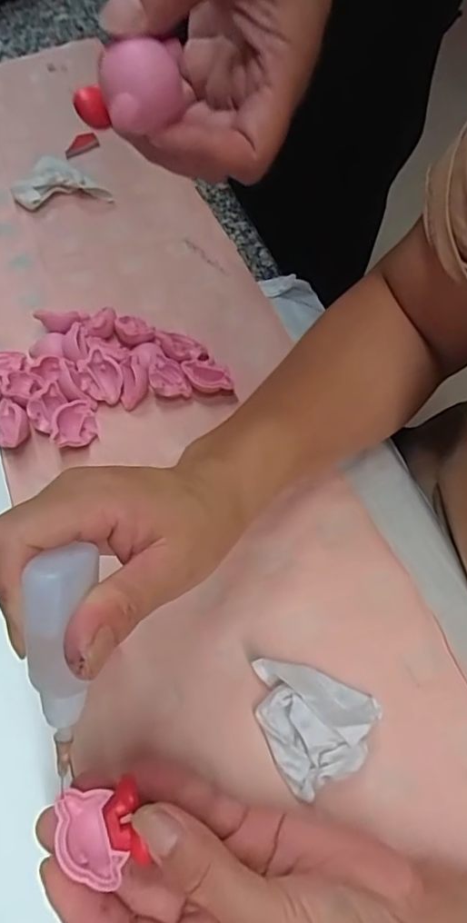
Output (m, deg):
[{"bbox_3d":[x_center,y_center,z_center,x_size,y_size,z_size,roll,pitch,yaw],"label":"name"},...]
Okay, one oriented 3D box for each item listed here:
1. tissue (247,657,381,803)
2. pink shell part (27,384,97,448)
[{"bbox_3d":[0.042,0.126,0.287,0.057,0.019,0.063,-26,64,-12],"label":"tissue"},{"bbox_3d":[-0.113,-0.029,0.378,0.044,0.020,0.035,38,69,19],"label":"pink shell part"}]

